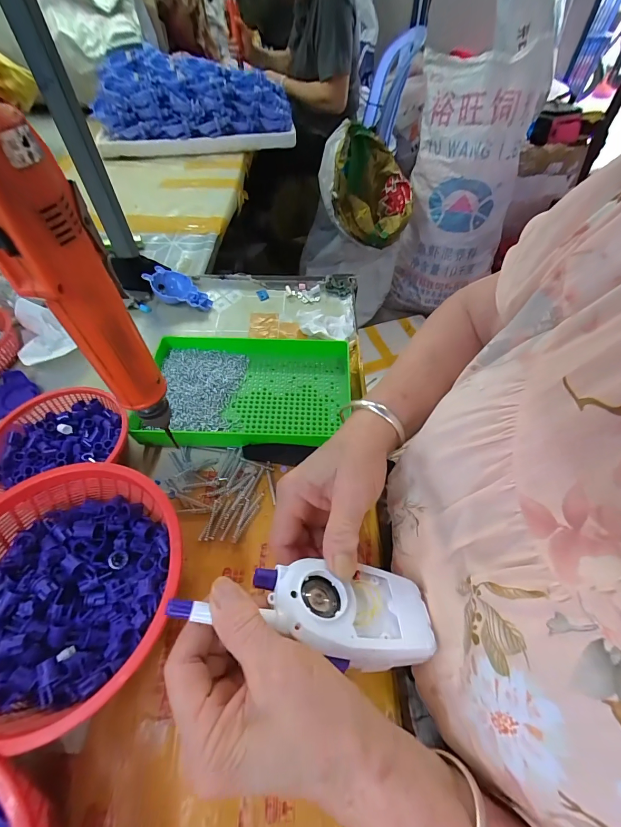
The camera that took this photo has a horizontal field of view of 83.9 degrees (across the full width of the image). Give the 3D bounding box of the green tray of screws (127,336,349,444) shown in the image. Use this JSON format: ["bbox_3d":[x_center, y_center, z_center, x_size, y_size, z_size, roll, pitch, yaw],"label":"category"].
[{"bbox_3d":[-0.075,-0.026,0.418,0.244,0.036,0.149,0,53,0],"label":"green tray of screws"}]

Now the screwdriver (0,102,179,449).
[{"bbox_3d":[-0.118,-0.053,0.192,0.037,0.181,0.034,-16,55,-12],"label":"screwdriver"}]

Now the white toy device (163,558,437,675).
[{"bbox_3d":[0.001,0.128,0.214,0.161,0.026,0.061,10,32,-20],"label":"white toy device"}]

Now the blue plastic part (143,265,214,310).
[{"bbox_3d":[-0.204,-0.186,0.538,0.100,0.033,0.055,28,58,2],"label":"blue plastic part"}]

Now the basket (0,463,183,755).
[{"bbox_3d":[-0.188,0.139,0.279,0.173,0.075,0.173,6,54,4],"label":"basket"}]

